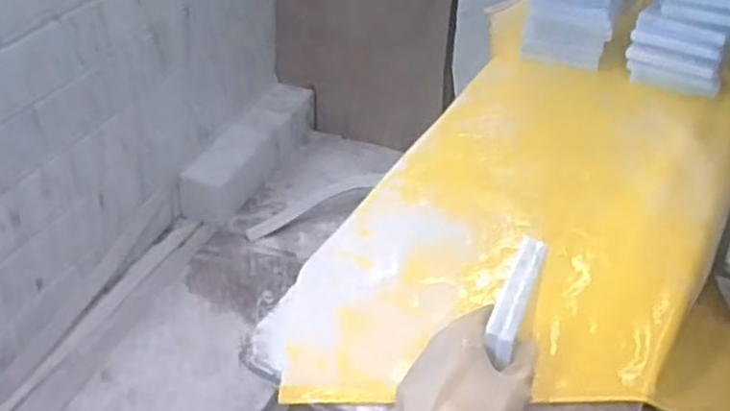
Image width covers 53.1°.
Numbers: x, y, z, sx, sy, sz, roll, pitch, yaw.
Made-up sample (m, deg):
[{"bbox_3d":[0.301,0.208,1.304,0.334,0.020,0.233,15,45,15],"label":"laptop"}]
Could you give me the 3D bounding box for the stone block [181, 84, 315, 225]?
[{"bbox_3d":[-0.250,-0.119,1.612,0.124,0.105,0.396,19,44,23],"label":"stone block"}]

